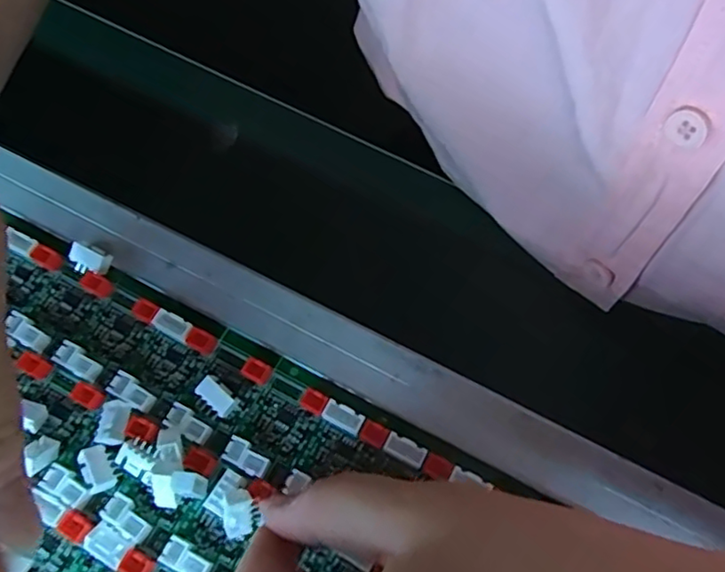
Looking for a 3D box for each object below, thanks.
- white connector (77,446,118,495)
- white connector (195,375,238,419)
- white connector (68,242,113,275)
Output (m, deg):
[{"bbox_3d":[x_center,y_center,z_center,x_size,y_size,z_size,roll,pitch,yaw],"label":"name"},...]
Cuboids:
[{"bbox_3d":[-0.082,0.057,0.187,0.008,0.004,0.014,-27,72,-6],"label":"white connector"},{"bbox_3d":[-0.047,0.036,0.199,0.013,0.008,0.008,40,78,14],"label":"white connector"},{"bbox_3d":[-0.098,-0.010,0.217,0.013,0.006,0.010,23,74,10],"label":"white connector"}]

